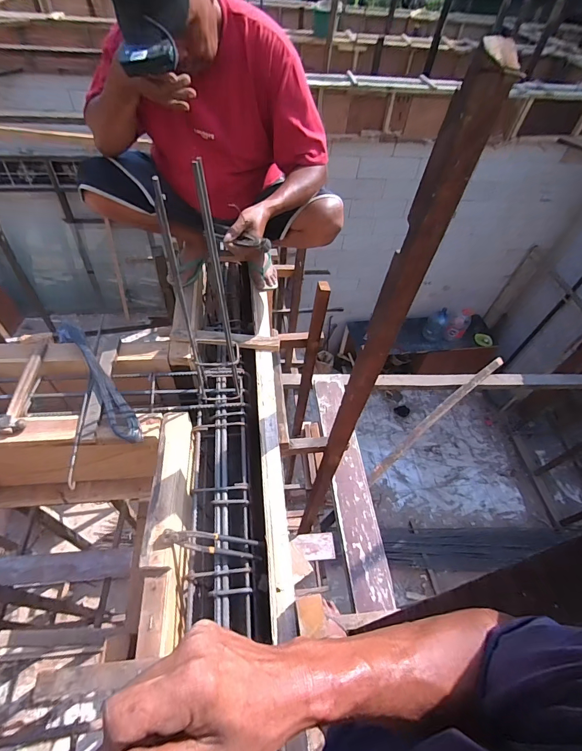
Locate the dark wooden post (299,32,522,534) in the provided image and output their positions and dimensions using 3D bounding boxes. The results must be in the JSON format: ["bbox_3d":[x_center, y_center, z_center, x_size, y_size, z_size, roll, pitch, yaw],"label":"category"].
[{"bbox_3d":[0.206,0.135,1.242,0.096,1.913,0.067,19,53,9],"label":"dark wooden post"}]

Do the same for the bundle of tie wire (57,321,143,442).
[{"bbox_3d":[-0.513,0.007,0.967,0.057,0.059,0.429,-31,61,-26],"label":"bundle of tie wire"}]

